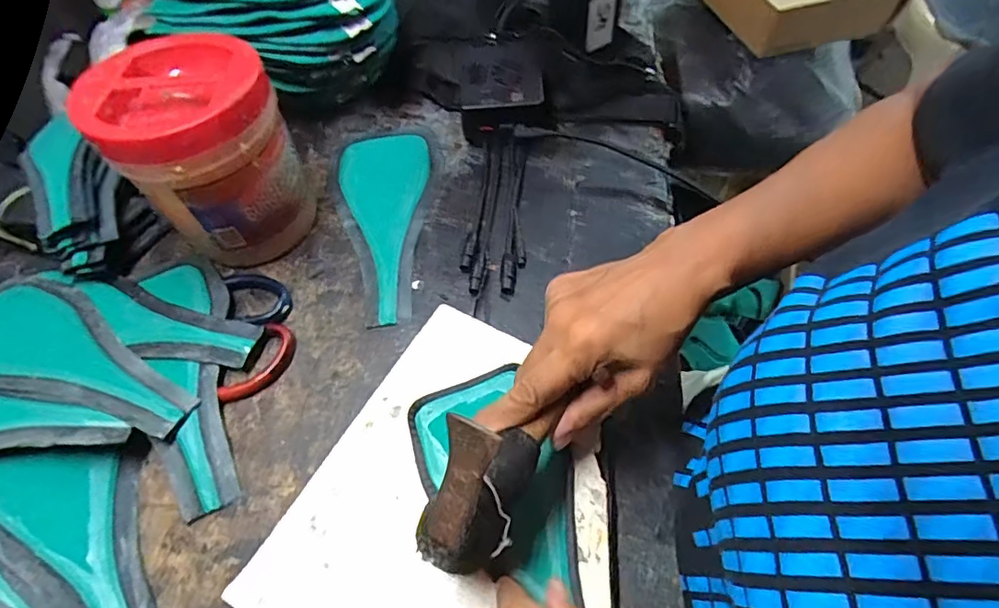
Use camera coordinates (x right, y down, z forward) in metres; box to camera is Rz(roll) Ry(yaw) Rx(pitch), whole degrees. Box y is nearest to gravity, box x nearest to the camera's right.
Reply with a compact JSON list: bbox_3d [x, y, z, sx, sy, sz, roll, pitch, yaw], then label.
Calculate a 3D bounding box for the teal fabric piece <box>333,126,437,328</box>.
[{"bbox_3d":[-0.110,-0.080,0.469,0.091,0.010,0.218,2,59,3],"label":"teal fabric piece"}]

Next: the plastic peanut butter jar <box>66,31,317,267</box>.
[{"bbox_3d":[-0.212,-0.112,0.411,0.104,0.134,0.103,-1,59,1],"label":"plastic peanut butter jar"}]

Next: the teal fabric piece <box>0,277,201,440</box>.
[{"bbox_3d":[-0.306,0.033,0.387,0.202,0.011,0.098,15,43,5],"label":"teal fabric piece"}]

